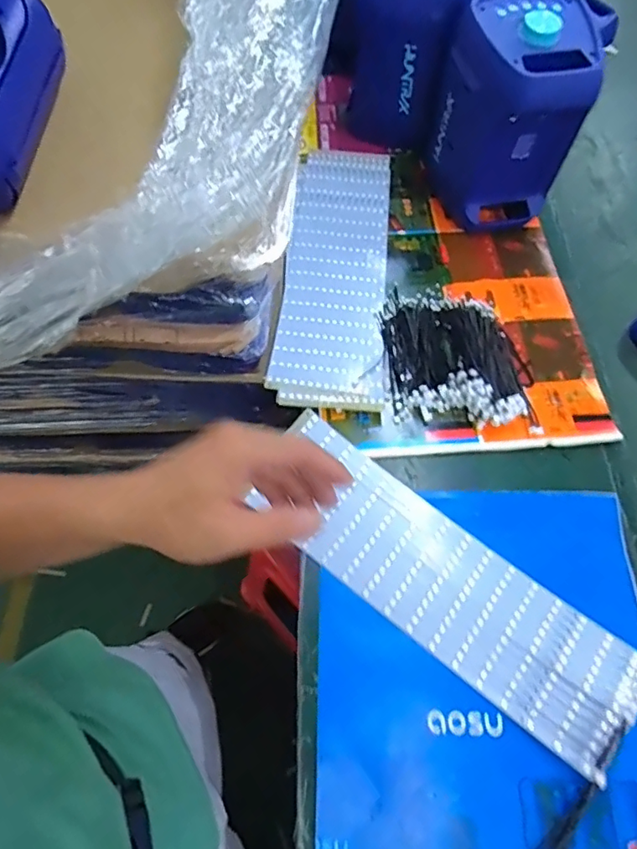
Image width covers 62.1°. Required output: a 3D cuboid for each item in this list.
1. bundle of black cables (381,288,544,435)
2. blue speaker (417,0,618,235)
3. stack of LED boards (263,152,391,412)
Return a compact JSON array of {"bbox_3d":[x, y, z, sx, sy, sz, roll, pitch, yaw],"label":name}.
[{"bbox_3d":[0.184,-0.094,0.691,0.194,0.033,0.211,-3,62,-2],"label":"bundle of black cables"},{"bbox_3d":[0.252,-0.409,0.728,0.166,0.266,0.164,1,62,0],"label":"blue speaker"},{"bbox_3d":[0.024,-0.227,0.765,0.151,0.033,0.462,3,62,2],"label":"stack of LED boards"}]

